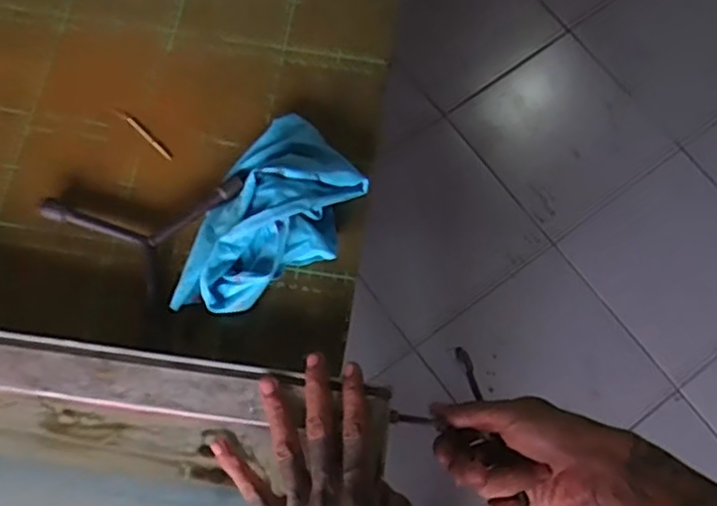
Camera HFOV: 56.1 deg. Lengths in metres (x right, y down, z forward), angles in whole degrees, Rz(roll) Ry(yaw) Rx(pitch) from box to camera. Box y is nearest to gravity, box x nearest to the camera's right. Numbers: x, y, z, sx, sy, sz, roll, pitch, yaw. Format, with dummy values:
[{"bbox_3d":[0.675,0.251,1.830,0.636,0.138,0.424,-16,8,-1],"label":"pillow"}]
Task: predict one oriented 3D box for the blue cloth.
[{"bbox_3d":[-0.067,-0.028,0.535,0.103,0.033,0.174,24,74,7],"label":"blue cloth"}]

